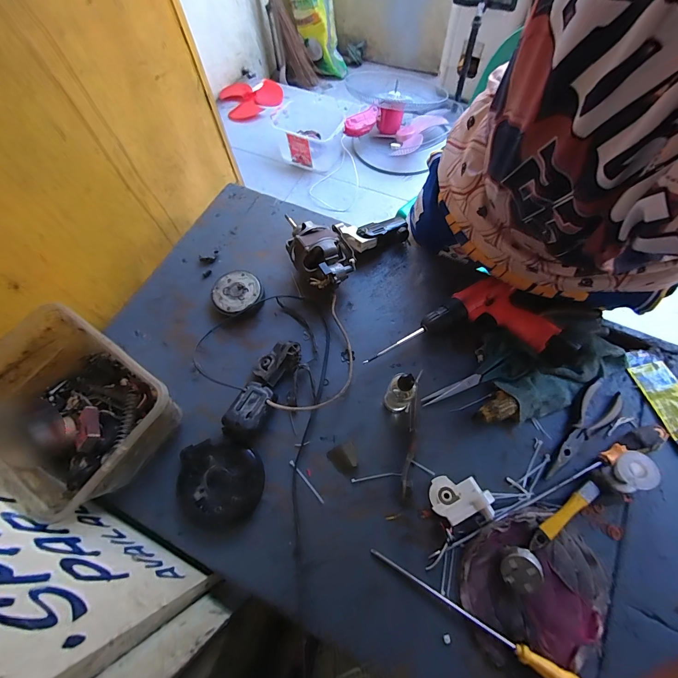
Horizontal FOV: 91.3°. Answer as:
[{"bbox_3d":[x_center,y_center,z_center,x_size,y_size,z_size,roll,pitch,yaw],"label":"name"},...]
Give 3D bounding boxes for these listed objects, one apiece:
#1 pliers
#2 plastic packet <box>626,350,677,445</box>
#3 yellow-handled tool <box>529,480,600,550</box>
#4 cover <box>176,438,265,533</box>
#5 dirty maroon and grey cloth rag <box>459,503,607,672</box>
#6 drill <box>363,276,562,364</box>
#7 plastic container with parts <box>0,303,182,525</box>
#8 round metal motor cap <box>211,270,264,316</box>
[{"bbox_3d":[0.387,0.147,0.516,0.057,0.012,0.181,35,72,15],"label":"pliers"},{"bbox_3d":[0.537,0.095,0.539,0.067,0.017,0.167,-11,67,-4],"label":"plastic packet"},{"bbox_3d":[0.316,0.249,0.467,0.134,0.021,0.019,-33,70,-12],"label":"yellow-handled tool"},{"bbox_3d":[-0.182,0.221,0.502,0.127,0.023,0.120,7,67,4],"label":"cover"},{"bbox_3d":[0.260,0.324,0.432,0.192,0.033,0.167,-18,67,-7],"label":"dirty maroon and grey cloth rag"},{"bbox_3d":[0.211,0.010,0.559,0.288,0.057,0.159,-33,70,-12],"label":"drill"},{"bbox_3d":[-0.383,0.103,0.499,0.269,0.124,0.199,34,71,15],"label":"plastic container with parts"},{"bbox_3d":[-0.195,-0.089,0.635,0.090,0.023,0.091,0,66,1],"label":"round metal motor cap"}]

